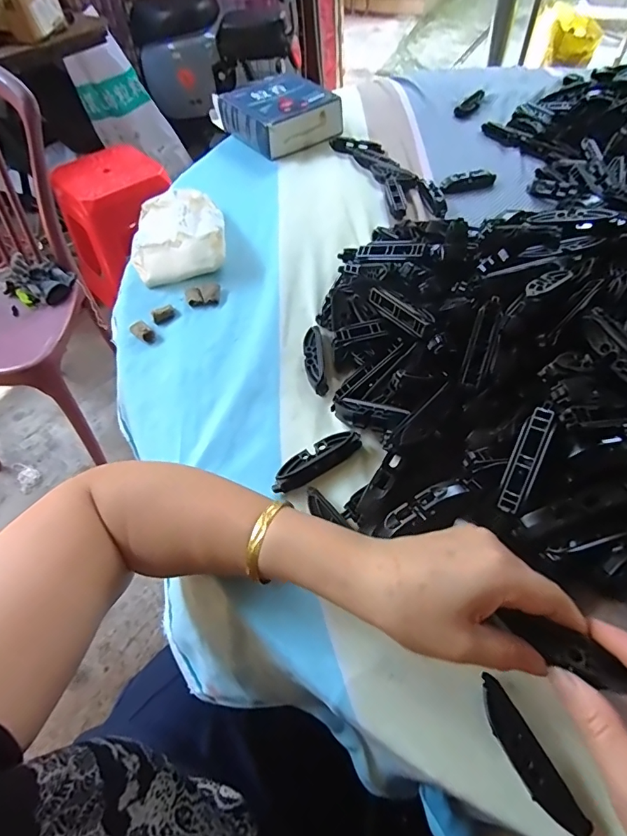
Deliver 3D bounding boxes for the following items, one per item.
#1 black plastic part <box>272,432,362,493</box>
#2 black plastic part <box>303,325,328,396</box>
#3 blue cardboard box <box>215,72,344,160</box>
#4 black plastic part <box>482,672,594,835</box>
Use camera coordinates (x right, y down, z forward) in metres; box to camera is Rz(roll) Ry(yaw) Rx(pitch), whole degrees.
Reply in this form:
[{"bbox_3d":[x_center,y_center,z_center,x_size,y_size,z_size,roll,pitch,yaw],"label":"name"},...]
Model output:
[{"bbox_3d":[0.001,0.034,0.369,0.078,0.018,0.021,-27,59,-15],"label":"black plastic part"},{"bbox_3d":[0.001,-0.057,0.430,0.019,0.011,0.082,-4,56,0],"label":"black plastic part"},{"bbox_3d":[-0.059,-0.480,0.711,0.143,0.050,0.174,-32,61,-18],"label":"blue cardboard box"},{"bbox_3d":[0.119,0.189,0.255,0.018,0.018,0.079,-24,58,-13],"label":"black plastic part"}]

